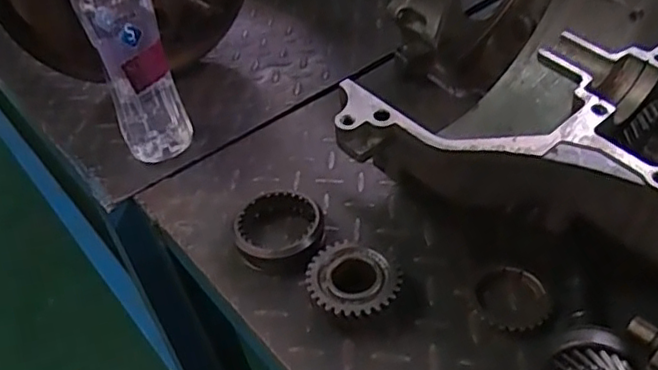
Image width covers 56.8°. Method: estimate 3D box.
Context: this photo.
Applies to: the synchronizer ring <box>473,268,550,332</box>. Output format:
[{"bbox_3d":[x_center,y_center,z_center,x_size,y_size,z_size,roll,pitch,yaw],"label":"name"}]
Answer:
[{"bbox_3d":[0.125,0.079,0.420,0.048,0.010,0.051,-3,42,3],"label":"synchronizer ring"}]

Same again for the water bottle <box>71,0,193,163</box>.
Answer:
[{"bbox_3d":[-0.175,-0.119,0.530,0.058,0.200,0.061,-23,44,-17],"label":"water bottle"}]

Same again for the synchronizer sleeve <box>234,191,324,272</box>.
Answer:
[{"bbox_3d":[-0.039,0.034,0.469,0.066,0.025,0.066,-3,42,3],"label":"synchronizer sleeve"}]

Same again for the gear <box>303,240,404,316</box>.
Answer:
[{"bbox_3d":[0.017,0.071,0.419,0.059,0.031,0.059,-18,43,-13],"label":"gear"}]

